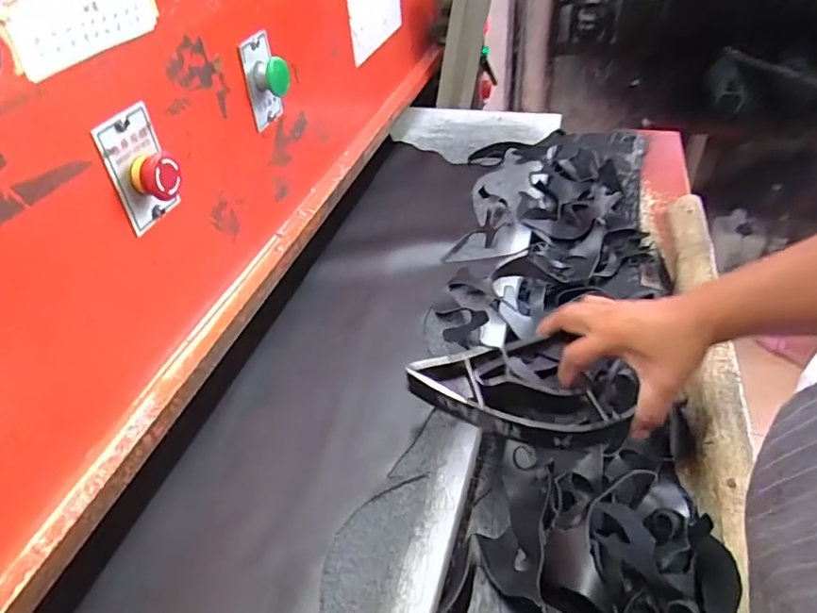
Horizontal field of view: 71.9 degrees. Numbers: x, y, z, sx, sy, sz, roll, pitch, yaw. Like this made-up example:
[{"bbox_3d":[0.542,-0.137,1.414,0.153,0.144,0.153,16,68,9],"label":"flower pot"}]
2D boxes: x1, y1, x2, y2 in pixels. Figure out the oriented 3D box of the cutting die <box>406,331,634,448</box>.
[{"bbox_3d":[0.092,0.084,0.493,0.155,0.031,0.123,-13,40,-11],"label":"cutting die"}]

